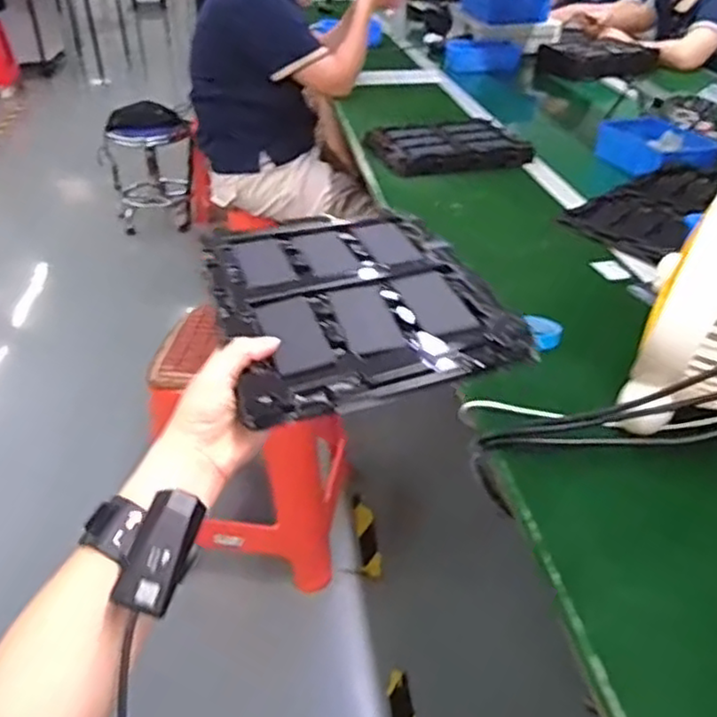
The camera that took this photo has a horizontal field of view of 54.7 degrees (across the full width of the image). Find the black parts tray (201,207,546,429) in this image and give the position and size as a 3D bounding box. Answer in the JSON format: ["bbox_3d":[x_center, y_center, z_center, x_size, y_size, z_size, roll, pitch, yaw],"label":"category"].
[{"bbox_3d":[-0.006,-0.054,0.589,0.214,0.022,0.275,-11,36,-14],"label":"black parts tray"}]

